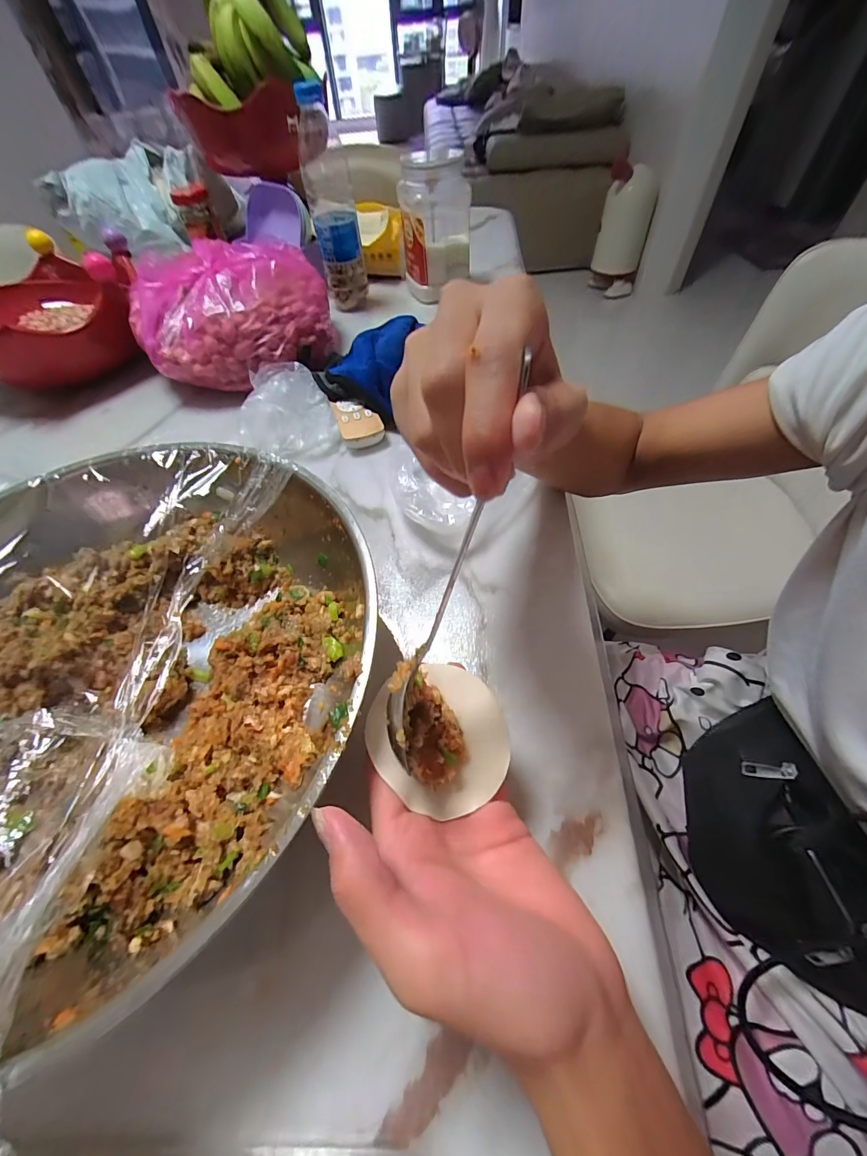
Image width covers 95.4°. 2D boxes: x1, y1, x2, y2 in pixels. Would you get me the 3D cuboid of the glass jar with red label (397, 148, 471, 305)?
[{"bbox_3d":[0.005,-0.505,0.586,0.097,0.172,0.074,-1,56,3],"label":"glass jar with red label"}]

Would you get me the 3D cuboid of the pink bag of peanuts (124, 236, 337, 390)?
[{"bbox_3d":[-0.243,-0.320,0.490,0.220,0.122,0.165,-18,57,-8],"label":"pink bag of peanuts"}]

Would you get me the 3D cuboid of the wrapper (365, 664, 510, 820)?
[{"bbox_3d":[0.003,0.080,0.200,0.067,0.036,0.063,-2,56,3],"label":"wrapper"}]

